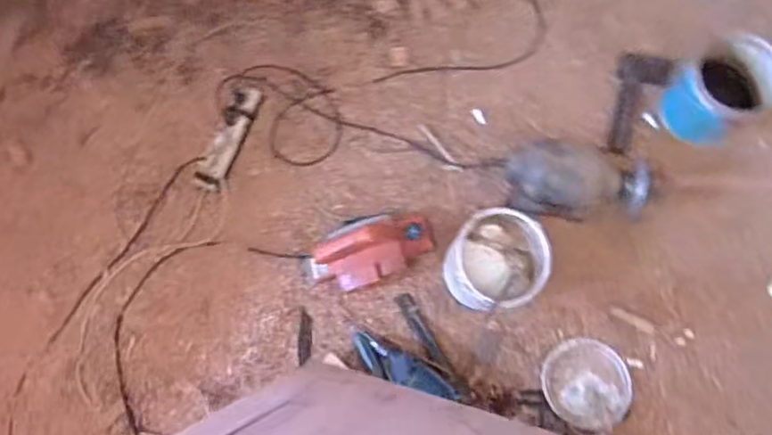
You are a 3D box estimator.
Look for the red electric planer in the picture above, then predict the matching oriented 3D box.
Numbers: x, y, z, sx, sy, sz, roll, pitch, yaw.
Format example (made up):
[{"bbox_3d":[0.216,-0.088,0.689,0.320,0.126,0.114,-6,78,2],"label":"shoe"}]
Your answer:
[{"bbox_3d":[-0.032,0.070,1.330,0.273,0.118,0.123,-21,76,-5],"label":"red electric planer"}]

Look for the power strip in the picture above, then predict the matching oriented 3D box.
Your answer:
[{"bbox_3d":[-0.351,-0.182,1.437,0.069,0.029,0.252,22,77,6],"label":"power strip"}]

